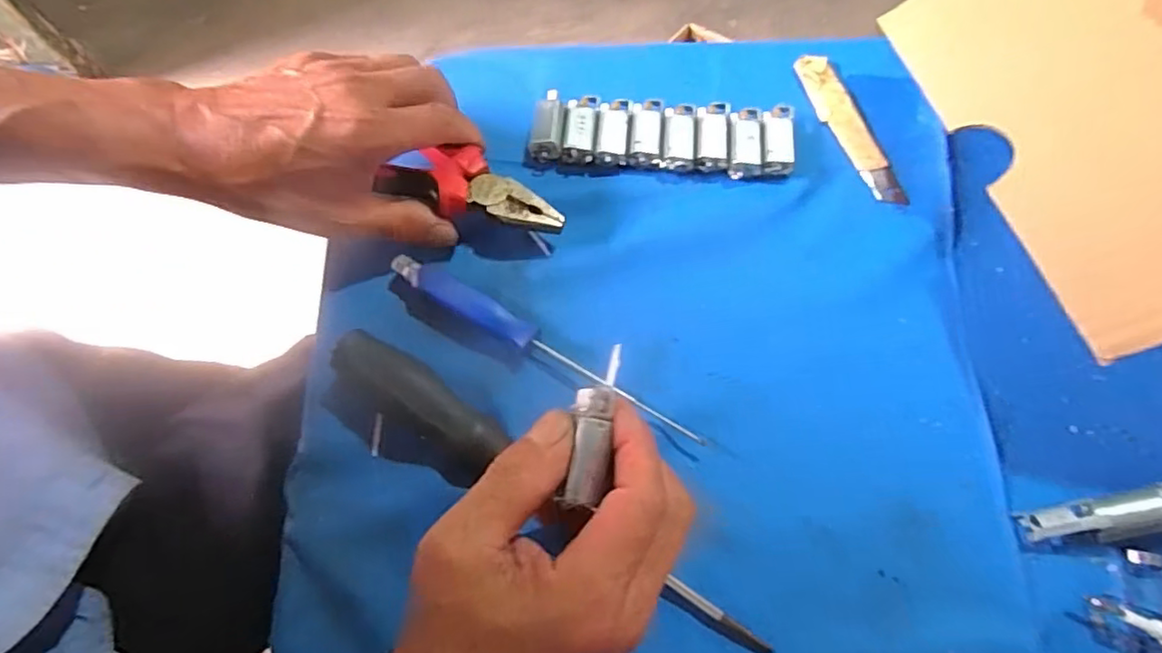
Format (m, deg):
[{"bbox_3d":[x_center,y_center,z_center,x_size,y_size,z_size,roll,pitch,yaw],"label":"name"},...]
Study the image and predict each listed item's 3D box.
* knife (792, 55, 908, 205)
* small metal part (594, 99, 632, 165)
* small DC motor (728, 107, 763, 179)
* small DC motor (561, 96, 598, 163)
[{"bbox_3d":[0.171,-0.127,0.394,0.025,0.009,0.115,-17,69,-6],"label":"knife"},{"bbox_3d":[0.020,-0.122,0.386,0.020,0.012,0.046,6,68,3],"label":"small metal part"},{"bbox_3d":[0.101,-0.115,0.382,0.020,0.009,0.047,4,68,2],"label":"small DC motor"},{"bbox_3d":[-0.001,-0.123,0.384,0.019,0.011,0.047,4,68,2],"label":"small DC motor"}]

